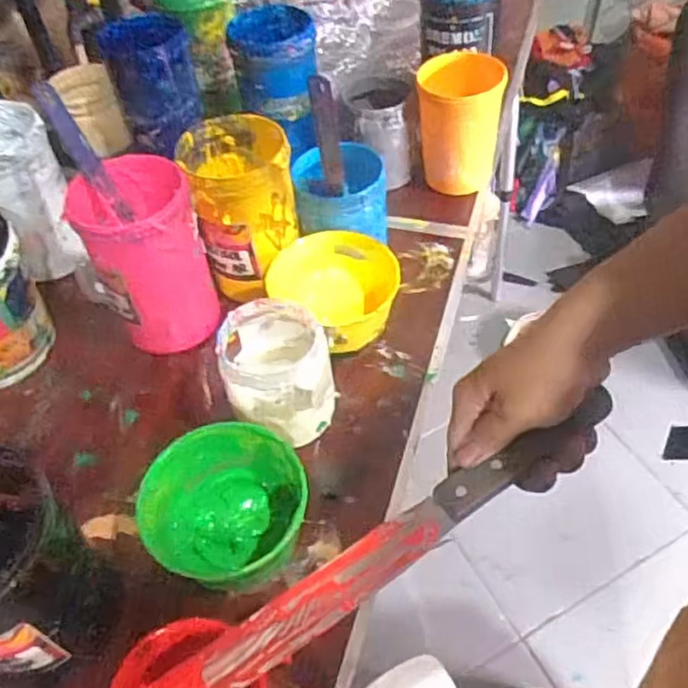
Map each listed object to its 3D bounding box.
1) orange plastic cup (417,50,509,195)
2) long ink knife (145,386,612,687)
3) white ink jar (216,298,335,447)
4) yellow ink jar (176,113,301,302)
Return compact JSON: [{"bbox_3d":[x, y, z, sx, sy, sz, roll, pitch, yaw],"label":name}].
[{"bbox_3d":[0.122,-0.238,0.686,0.086,0.119,0.087,2,53,5],"label":"orange plastic cup"},{"bbox_3d":[0.021,0.121,0.367,0.310,0.018,0.030,-34,61,-5],"label":"long ink knife"},{"bbox_3d":[-0.053,0.023,0.512,0.081,0.088,0.091,-22,55,-13],"label":"white ink jar"},{"bbox_3d":[-0.091,-0.125,0.596,0.090,0.131,0.104,-14,54,-7],"label":"yellow ink jar"}]

